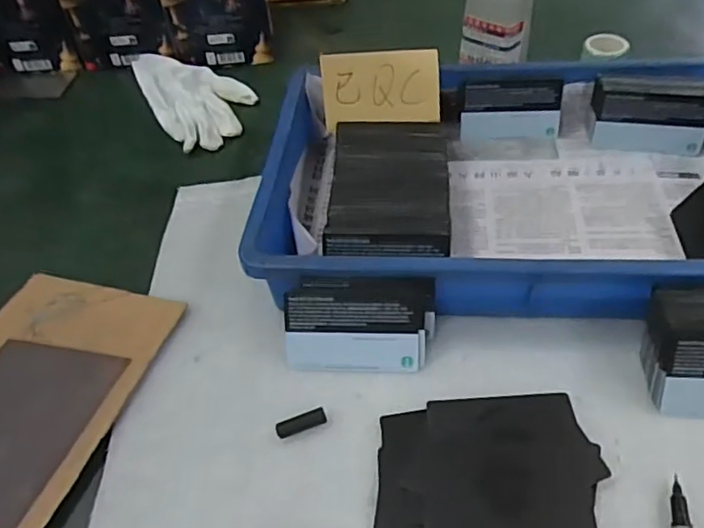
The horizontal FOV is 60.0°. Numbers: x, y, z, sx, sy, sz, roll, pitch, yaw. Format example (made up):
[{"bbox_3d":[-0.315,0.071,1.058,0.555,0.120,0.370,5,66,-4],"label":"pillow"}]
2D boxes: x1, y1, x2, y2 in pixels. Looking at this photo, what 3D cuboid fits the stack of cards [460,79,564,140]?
[{"bbox_3d":[0.139,-0.133,0.530,0.084,0.045,0.023,2,46,8],"label":"stack of cards"}]

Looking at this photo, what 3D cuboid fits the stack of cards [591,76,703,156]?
[{"bbox_3d":[0.246,-0.123,0.501,0.090,0.053,0.028,10,49,14],"label":"stack of cards"}]

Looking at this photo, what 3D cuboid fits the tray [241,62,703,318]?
[{"bbox_3d":[0.120,-0.062,0.458,0.357,0.057,0.237,1,48,6],"label":"tray"}]

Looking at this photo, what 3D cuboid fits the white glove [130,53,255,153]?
[{"bbox_3d":[-0.166,-0.182,0.630,0.091,0.019,0.193,-27,51,-19],"label":"white glove"}]

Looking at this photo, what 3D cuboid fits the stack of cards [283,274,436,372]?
[{"bbox_3d":[0.005,0.038,0.389,0.094,0.061,0.011,1,12,3],"label":"stack of cards"}]

